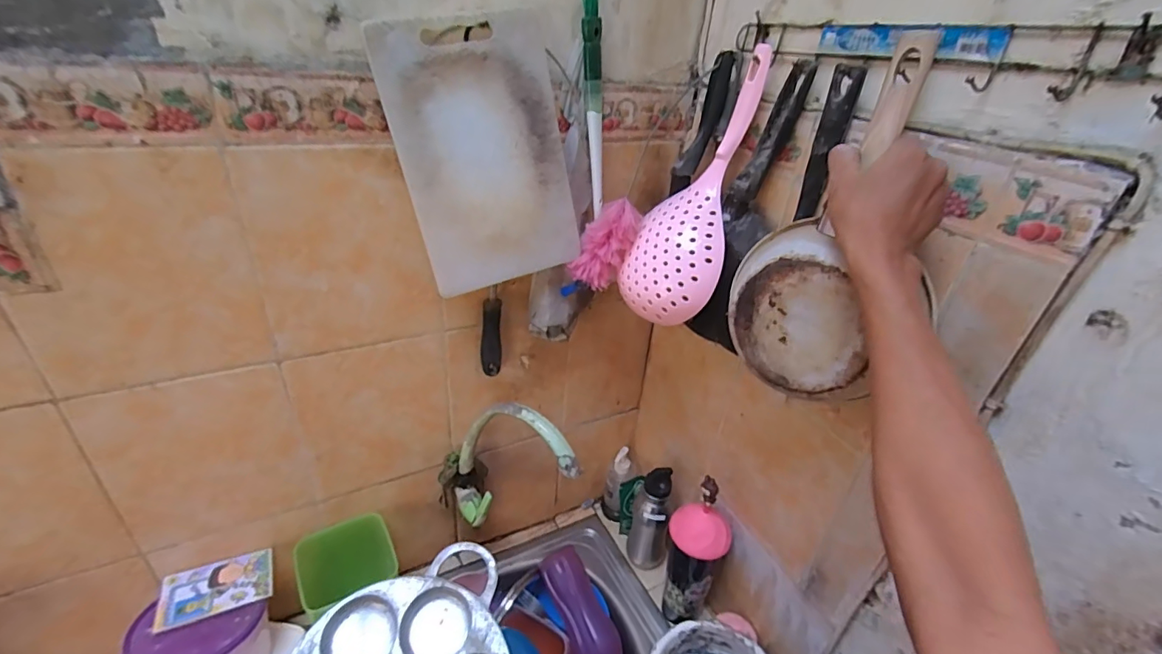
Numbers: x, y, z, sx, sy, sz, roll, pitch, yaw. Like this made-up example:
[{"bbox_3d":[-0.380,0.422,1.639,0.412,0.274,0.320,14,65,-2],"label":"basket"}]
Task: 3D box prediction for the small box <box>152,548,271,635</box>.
[{"bbox_3d":[-0.477,0.342,0.646,0.120,0.008,0.088,-7,24,-31],"label":"small box"}]

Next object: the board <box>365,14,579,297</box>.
[{"bbox_3d":[-0.104,-0.192,0.569,0.192,0.282,0.012,-16,23,-21],"label":"board"}]

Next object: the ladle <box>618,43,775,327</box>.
[{"bbox_3d":[0.146,-0.164,0.601,0.119,0.336,0.047,27,9,32],"label":"ladle"}]

